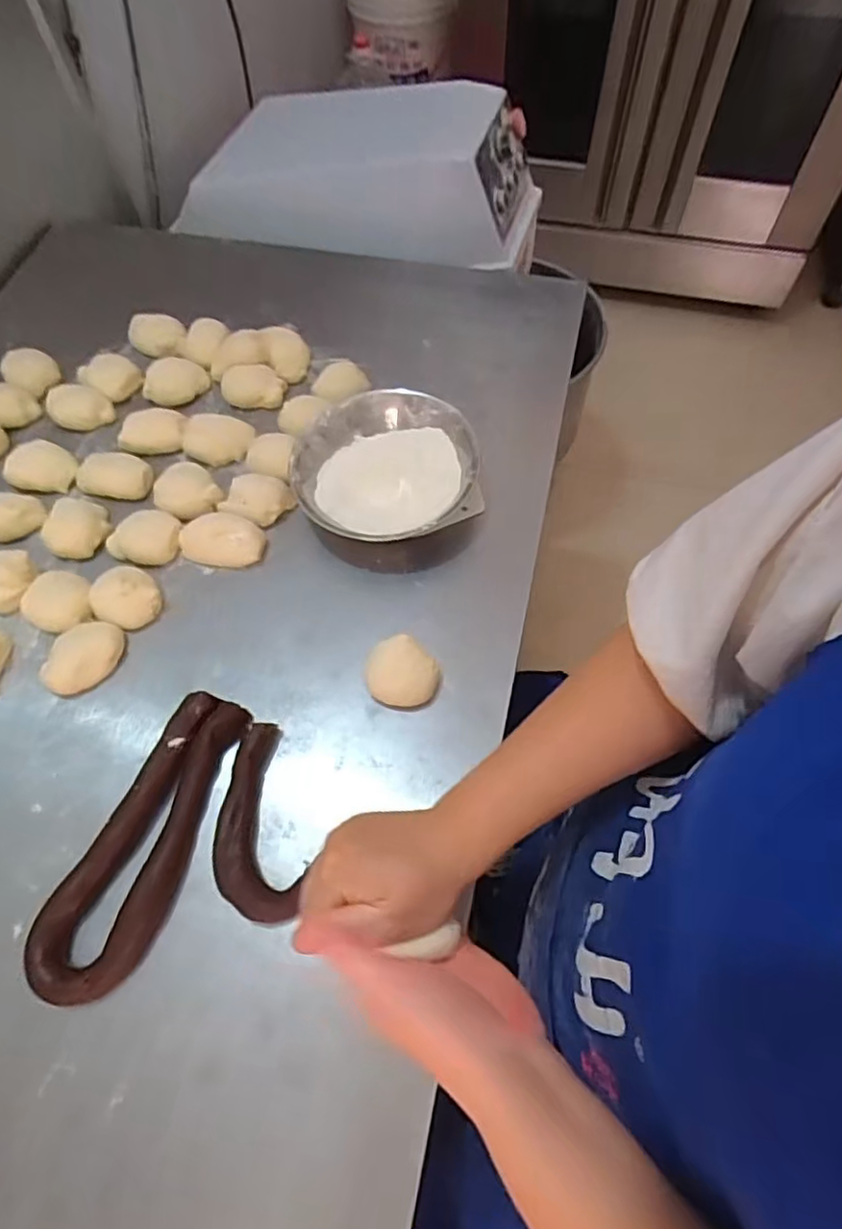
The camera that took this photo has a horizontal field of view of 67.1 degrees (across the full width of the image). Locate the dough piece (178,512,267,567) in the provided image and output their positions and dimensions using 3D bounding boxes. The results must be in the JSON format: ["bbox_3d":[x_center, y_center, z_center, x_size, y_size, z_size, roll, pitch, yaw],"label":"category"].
[{"bbox_3d":[-0.203,-0.078,0.646,0.086,0.034,0.055,11,62,7],"label":"dough piece"}]

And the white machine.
[{"bbox_3d":[-0.090,-0.708,1.024,0.550,0.172,0.275,13,64,9],"label":"white machine"}]

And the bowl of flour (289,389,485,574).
[{"bbox_3d":[-0.037,-0.142,0.666,0.181,0.060,0.191,0,61,1],"label":"bowl of flour"}]

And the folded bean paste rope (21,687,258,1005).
[{"bbox_3d":[-0.221,0.180,0.517,0.081,0.027,0.241,20,64,11],"label":"folded bean paste rope"}]

